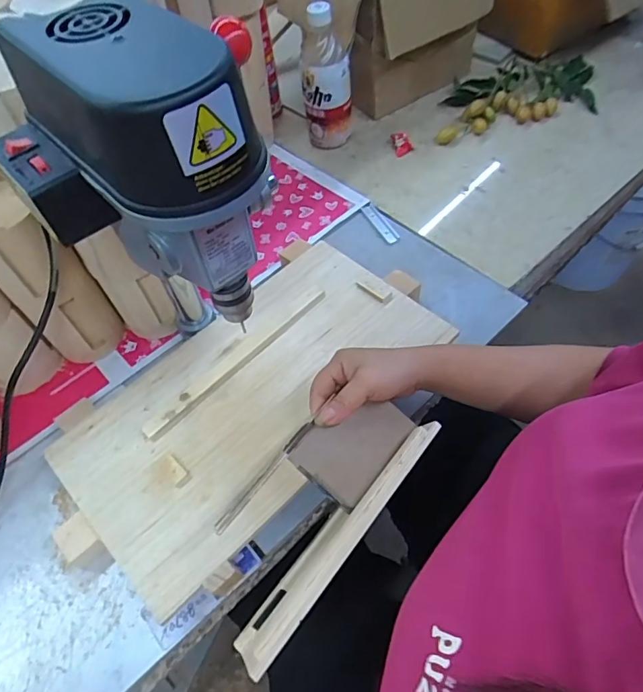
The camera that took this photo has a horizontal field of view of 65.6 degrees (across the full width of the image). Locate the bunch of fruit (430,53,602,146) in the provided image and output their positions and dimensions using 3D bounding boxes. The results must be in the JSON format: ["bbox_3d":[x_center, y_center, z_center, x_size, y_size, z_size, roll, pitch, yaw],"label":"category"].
[{"bbox_3d":[0.310,-0.405,0.790,0.296,0.036,0.135,-15,56,-6],"label":"bunch of fruit"}]

